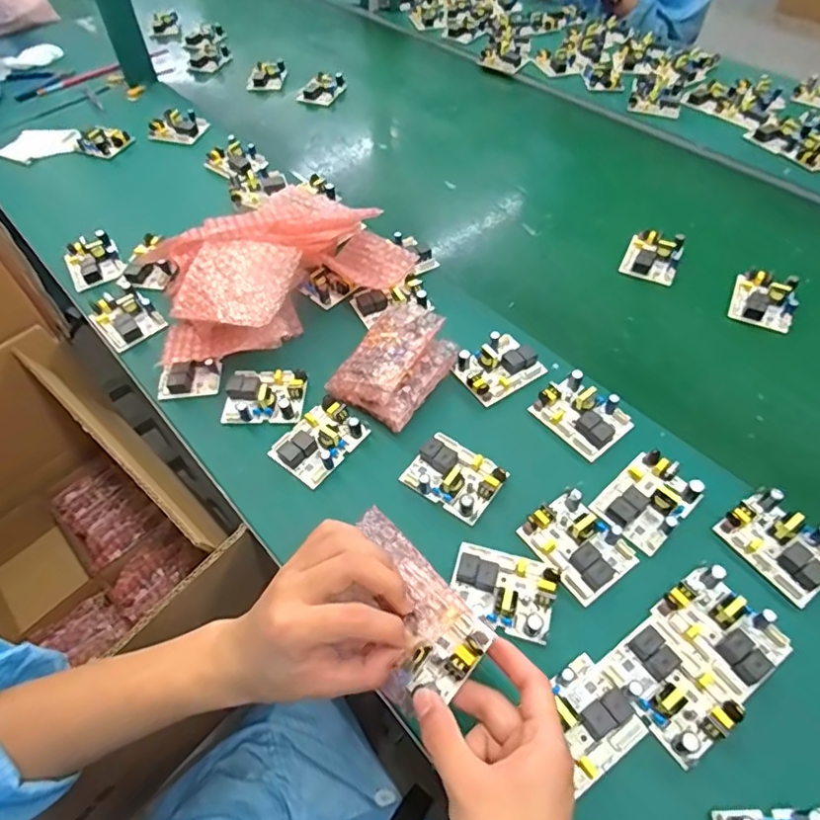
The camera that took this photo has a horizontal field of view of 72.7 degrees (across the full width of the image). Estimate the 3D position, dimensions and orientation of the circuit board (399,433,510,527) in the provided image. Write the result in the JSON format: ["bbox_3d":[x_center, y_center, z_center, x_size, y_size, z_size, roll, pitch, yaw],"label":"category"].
[{"bbox_3d":[0.039,0.059,0.502,0.080,0.029,0.059,32,61,24],"label":"circuit board"}]

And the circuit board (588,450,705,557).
[{"bbox_3d":[0.202,0.075,0.475,0.084,0.024,0.062,-37,60,-23],"label":"circuit board"}]

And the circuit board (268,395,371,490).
[{"bbox_3d":[-0.086,0.028,0.534,0.059,0.030,0.080,31,60,23],"label":"circuit board"}]

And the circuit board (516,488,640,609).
[{"bbox_3d":[0.138,0.106,0.455,0.060,0.021,0.079,-33,58,-21],"label":"circuit board"}]

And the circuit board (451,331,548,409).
[{"bbox_3d":[0.091,-0.045,0.573,0.079,0.024,0.061,-30,57,-19],"label":"circuit board"}]

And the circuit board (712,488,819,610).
[{"bbox_3d":[0.300,0.105,0.447,0.059,0.023,0.081,-31,58,-20],"label":"circuit board"}]

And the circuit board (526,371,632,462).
[{"bbox_3d":[0.165,0.002,0.534,0.061,0.026,0.080,-35,59,-22],"label":"circuit board"}]

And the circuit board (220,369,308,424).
[{"bbox_3d":[-0.147,-0.015,0.569,0.078,0.031,0.057,3,53,5],"label":"circuit board"}]

